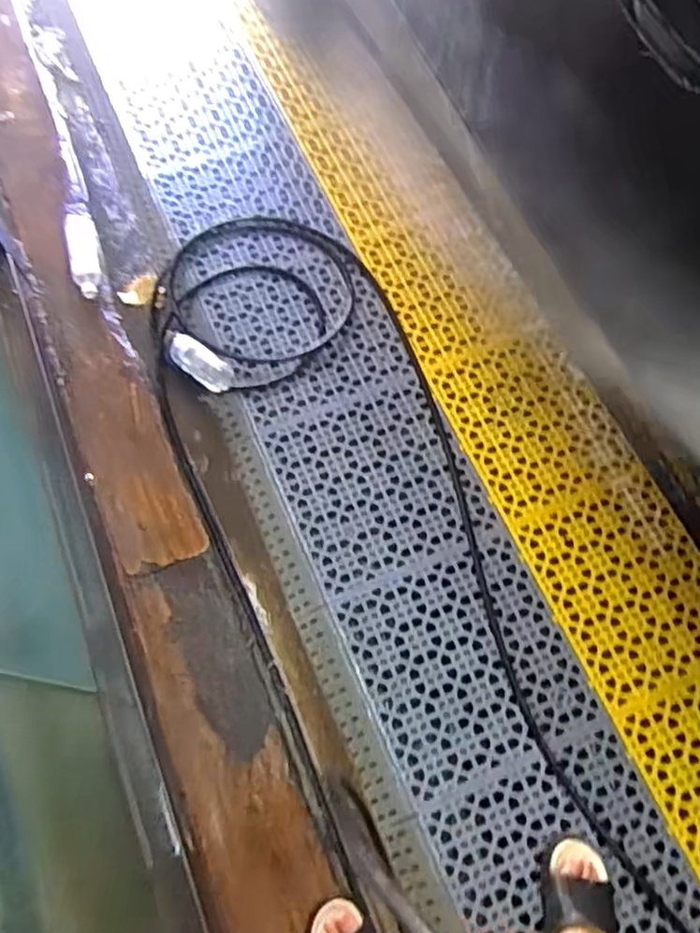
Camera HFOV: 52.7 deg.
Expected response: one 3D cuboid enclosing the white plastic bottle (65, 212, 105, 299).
[{"bbox_3d":[-0.537,-0.429,1.434,0.051,0.058,0.191,-8,83,-4],"label":"white plastic bottle"}]

